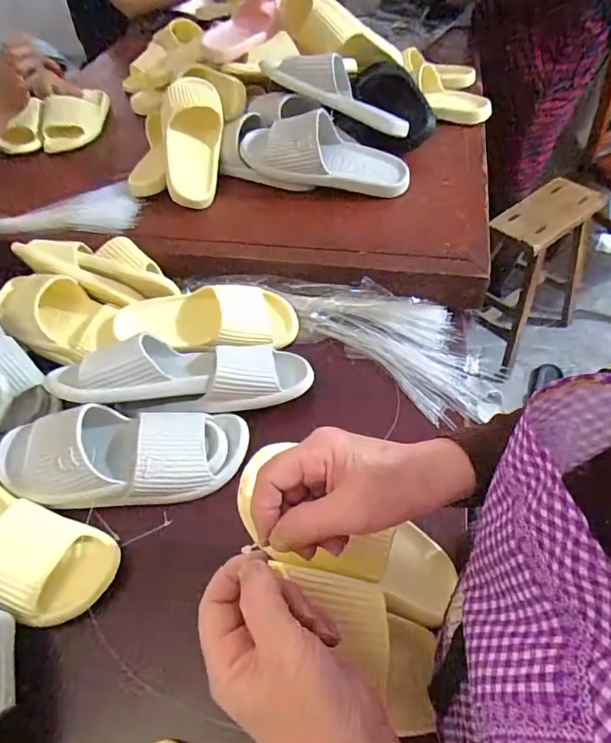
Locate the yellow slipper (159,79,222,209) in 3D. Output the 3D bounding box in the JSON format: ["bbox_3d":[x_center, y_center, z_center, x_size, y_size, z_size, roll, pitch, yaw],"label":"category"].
[{"bbox_3d":[-0.189,-0.395,0.809,0.092,0.082,0.238,-2,71,2],"label":"yellow slipper"}]

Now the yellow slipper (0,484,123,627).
[{"bbox_3d":[-0.349,0.166,0.522,0.292,0.068,0.112,19,55,18],"label":"yellow slipper"}]

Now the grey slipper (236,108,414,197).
[{"bbox_3d":[0.033,-0.359,0.785,0.278,0.088,0.106,12,52,-3],"label":"grey slipper"}]

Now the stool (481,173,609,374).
[{"bbox_3d":[0.708,-0.312,1.488,0.380,0.453,0.218,-32,56,-20],"label":"stool"}]

